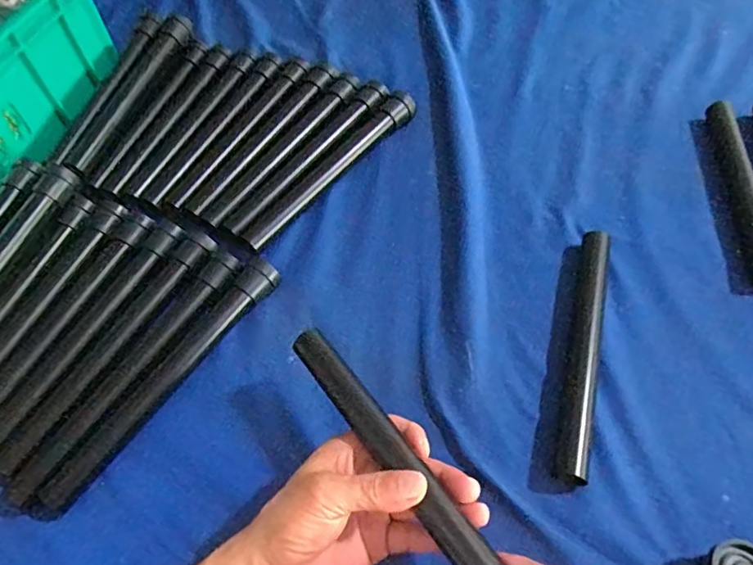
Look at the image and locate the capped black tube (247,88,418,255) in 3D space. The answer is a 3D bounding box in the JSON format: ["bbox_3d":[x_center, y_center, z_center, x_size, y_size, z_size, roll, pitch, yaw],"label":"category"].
[{"bbox_3d":[-0.042,-0.121,0.563,0.030,0.022,0.246,34,65,22],"label":"capped black tube"}]

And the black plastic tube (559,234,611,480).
[{"bbox_3d":[0.170,0.049,0.440,0.023,0.016,0.220,13,59,11],"label":"black plastic tube"}]

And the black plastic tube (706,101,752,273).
[{"bbox_3d":[0.344,-0.092,0.514,0.026,0.023,0.205,6,58,7],"label":"black plastic tube"}]

